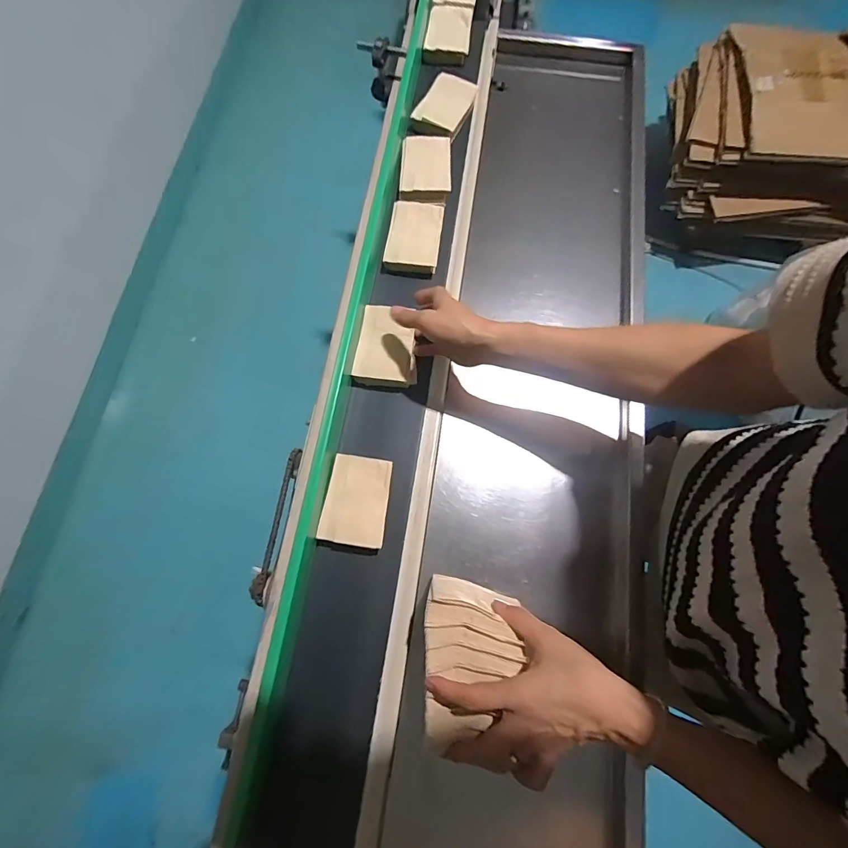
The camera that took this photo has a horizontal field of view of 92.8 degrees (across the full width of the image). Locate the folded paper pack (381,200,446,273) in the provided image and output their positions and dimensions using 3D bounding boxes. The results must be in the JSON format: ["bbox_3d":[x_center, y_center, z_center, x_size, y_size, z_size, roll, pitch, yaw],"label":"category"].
[{"bbox_3d":[-0.013,-0.267,0.580,0.074,0.028,0.105,6,77,3],"label":"folded paper pack"}]

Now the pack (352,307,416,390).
[{"bbox_3d":[-0.047,-0.101,0.528,0.077,0.024,0.099,6,74,0],"label":"pack"}]

